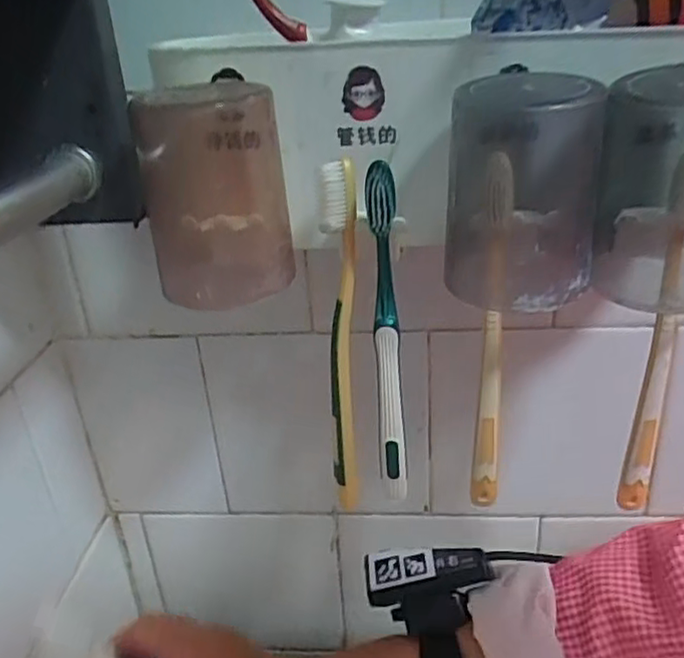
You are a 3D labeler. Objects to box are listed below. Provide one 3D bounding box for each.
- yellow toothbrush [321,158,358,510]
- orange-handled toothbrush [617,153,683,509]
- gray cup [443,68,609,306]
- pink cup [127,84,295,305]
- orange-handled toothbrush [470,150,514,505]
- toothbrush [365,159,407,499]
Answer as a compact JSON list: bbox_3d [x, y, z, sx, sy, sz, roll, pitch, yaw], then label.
[{"bbox_3d":[0.001,0.011,0.311,0.017,0.179,0.017,-3,26,2],"label":"yellow toothbrush"},{"bbox_3d":[0.147,0.012,0.300,0.012,0.183,0.015,6,28,20],"label":"orange-handled toothbrush"},{"bbox_3d":[0.073,-0.052,0.265,0.059,0.093,0.054,6,28,20],"label":"gray cup"},{"bbox_3d":[-0.055,-0.060,0.277,0.058,0.079,0.062,-3,26,1],"label":"pink cup"},{"bbox_3d":[0.070,0.009,0.306,0.011,0.180,0.017,-3,26,2],"label":"orange-handled toothbrush"},{"bbox_3d":[0.022,0.013,0.306,0.013,0.178,0.022,-1,26,7],"label":"toothbrush"}]

